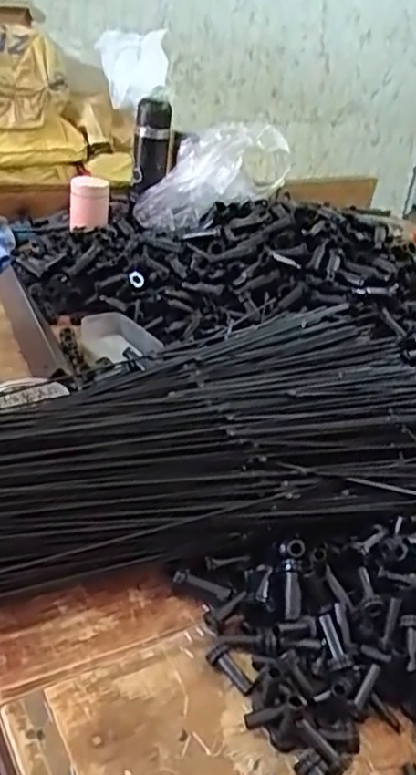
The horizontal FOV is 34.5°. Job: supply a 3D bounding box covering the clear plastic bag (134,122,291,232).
[{"bbox_3d":[0.000,-0.356,1.161,0.295,0.140,0.066,-27,25,25],"label":"clear plastic bag"}]

